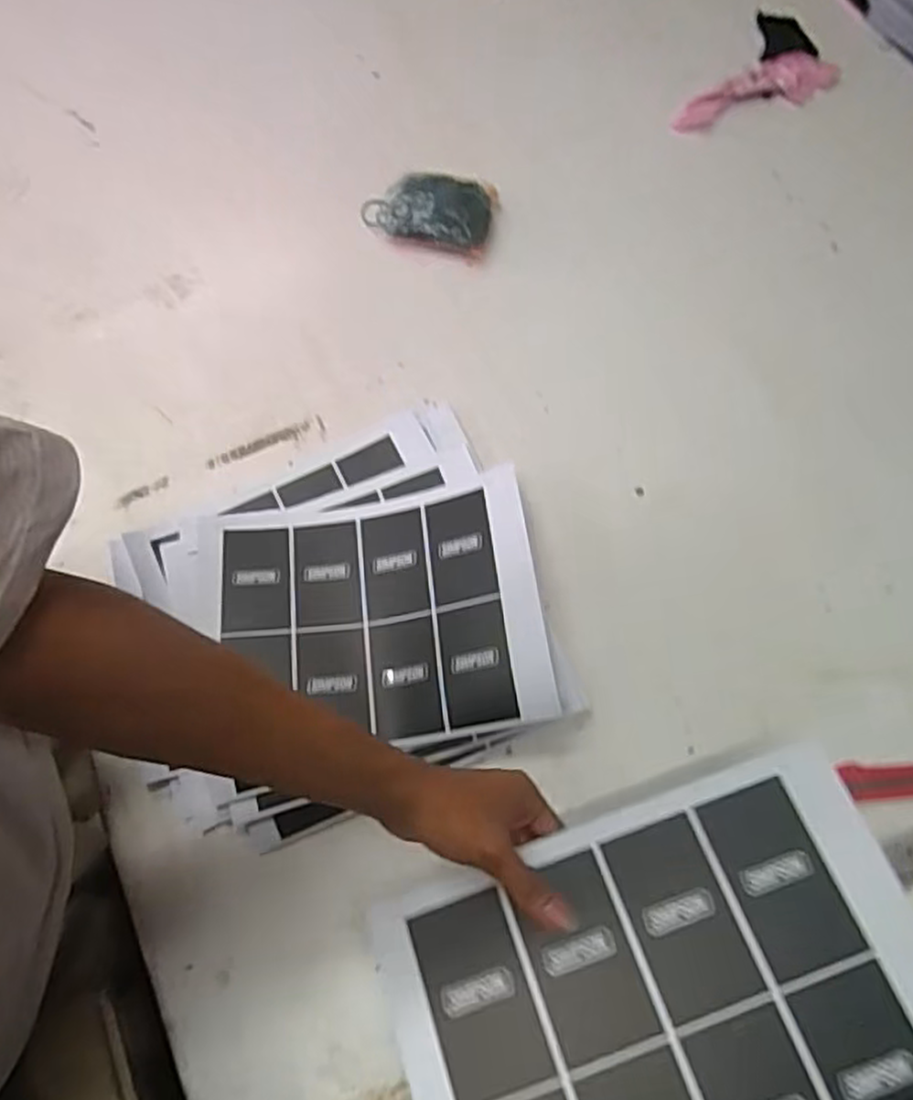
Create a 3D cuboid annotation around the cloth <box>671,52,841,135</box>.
[{"bbox_3d":[0.374,-0.579,0.922,0.220,0.022,0.069,-21,71,-5],"label":"cloth"}]

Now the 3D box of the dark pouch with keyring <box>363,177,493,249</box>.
[{"bbox_3d":[-0.032,-0.401,0.864,0.152,0.035,0.093,13,71,7],"label":"dark pouch with keyring"}]

